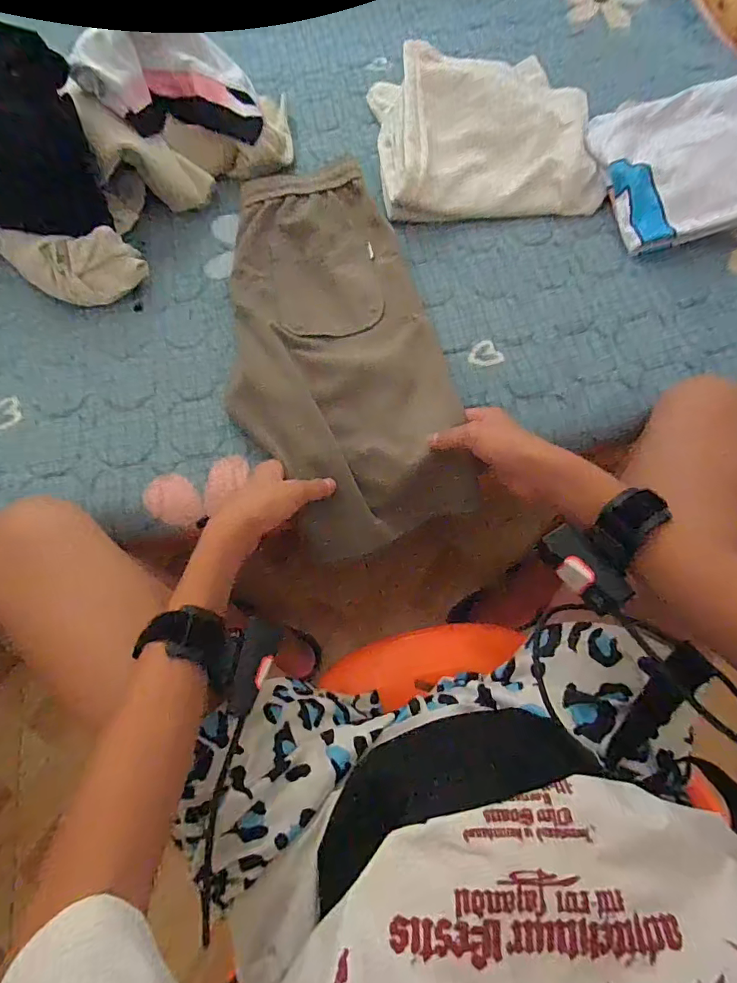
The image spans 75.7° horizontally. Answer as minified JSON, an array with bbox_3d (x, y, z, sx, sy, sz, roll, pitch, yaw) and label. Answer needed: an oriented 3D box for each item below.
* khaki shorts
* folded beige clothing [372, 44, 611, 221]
[{"bbox_3d":[-0.042,-0.183,0.553,0.226,0.074,0.492,-13,73,-5],"label":"khaki shorts"},{"bbox_3d":[0.159,-0.496,0.644,0.291,0.077,0.260,-4,69,-1],"label":"folded beige clothing"}]

